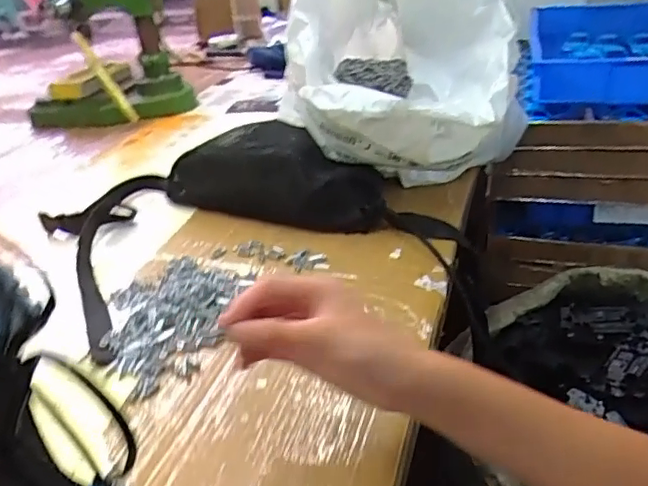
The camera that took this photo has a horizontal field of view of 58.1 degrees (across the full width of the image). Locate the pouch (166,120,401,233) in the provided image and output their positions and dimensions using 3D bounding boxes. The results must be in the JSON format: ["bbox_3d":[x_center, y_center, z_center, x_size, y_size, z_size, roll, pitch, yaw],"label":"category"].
[{"bbox_3d":[-0.045,-0.088,0.718,0.278,0.081,0.134,11,35,27],"label":"pouch"}]

